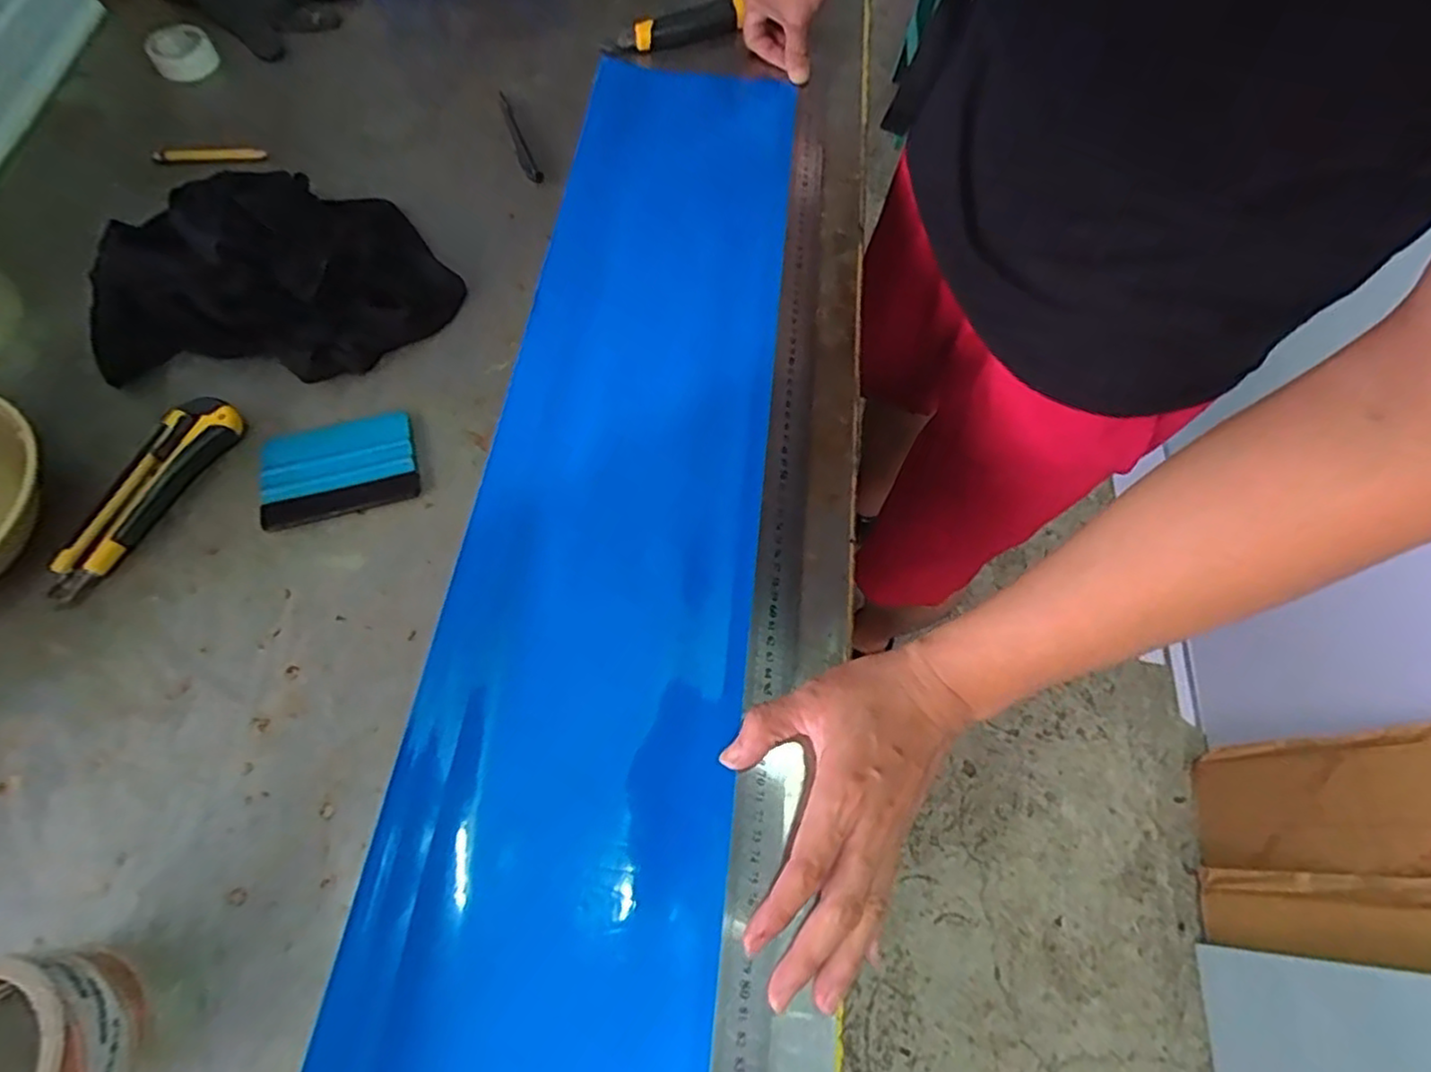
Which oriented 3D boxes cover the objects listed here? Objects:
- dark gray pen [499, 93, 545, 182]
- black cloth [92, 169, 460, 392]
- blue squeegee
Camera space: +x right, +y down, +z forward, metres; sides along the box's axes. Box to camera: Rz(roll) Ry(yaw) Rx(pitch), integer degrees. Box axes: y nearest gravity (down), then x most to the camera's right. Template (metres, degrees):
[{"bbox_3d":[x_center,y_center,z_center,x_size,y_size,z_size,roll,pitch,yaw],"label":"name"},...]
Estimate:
[{"bbox_3d":[-0.178,-0.358,0.618,0.013,0.015,0.115,-20,66,-12],"label":"dark gray pen"},{"bbox_3d":[-0.322,-0.218,0.518,0.240,0.057,0.209,-4,63,-4],"label":"black cloth"},{"bbox_3d":[-0.253,-0.047,0.462,0.095,0.009,0.072,-15,65,-9],"label":"blue squeegee"}]

